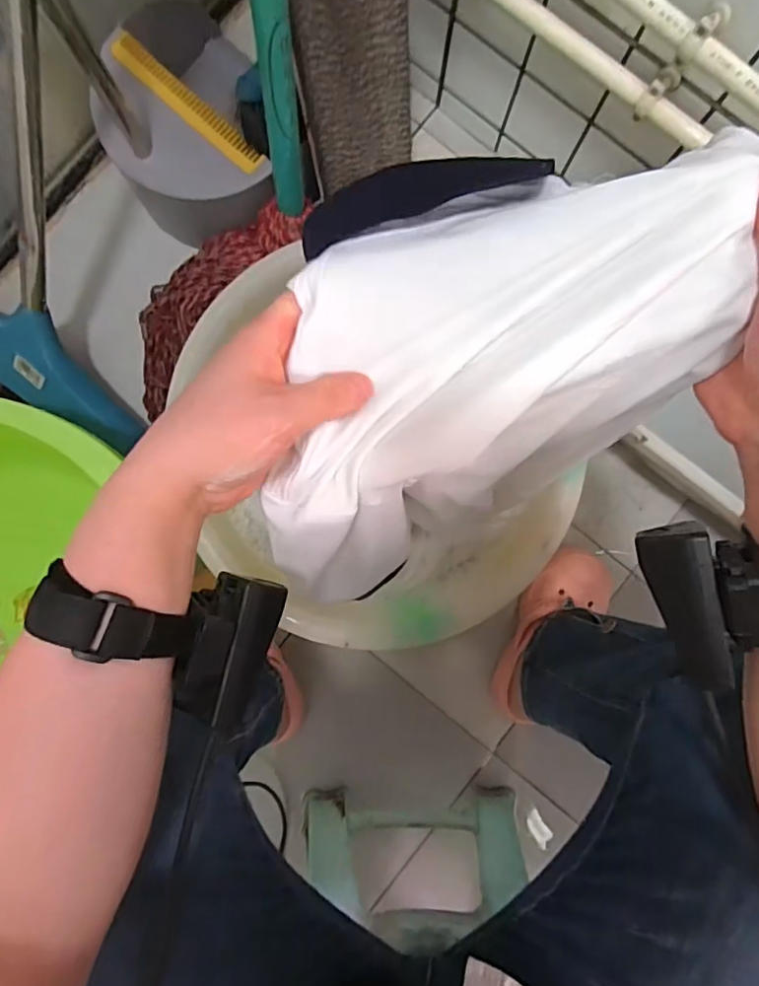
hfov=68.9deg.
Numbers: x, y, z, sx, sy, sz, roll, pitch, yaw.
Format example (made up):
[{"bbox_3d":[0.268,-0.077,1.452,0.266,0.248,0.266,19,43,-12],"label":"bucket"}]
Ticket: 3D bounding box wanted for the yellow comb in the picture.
[{"bbox_3d":[-0.217,-0.444,0.631,0.213,0.011,0.037,41,62,-3],"label":"yellow comb"}]

